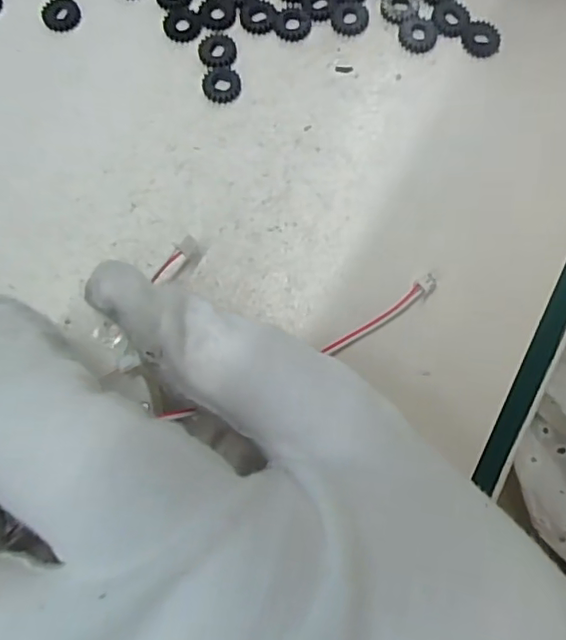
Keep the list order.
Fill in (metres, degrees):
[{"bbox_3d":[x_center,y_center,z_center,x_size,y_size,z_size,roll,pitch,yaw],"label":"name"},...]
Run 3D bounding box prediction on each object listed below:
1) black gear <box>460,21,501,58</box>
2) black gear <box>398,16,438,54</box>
[{"bbox_3d":[0.056,-0.080,0.161,0.011,0.004,0.011,0,76,1],"label":"black gear"},{"bbox_3d":[0.038,-0.081,0.160,0.011,0.004,0.011,18,77,5],"label":"black gear"}]

